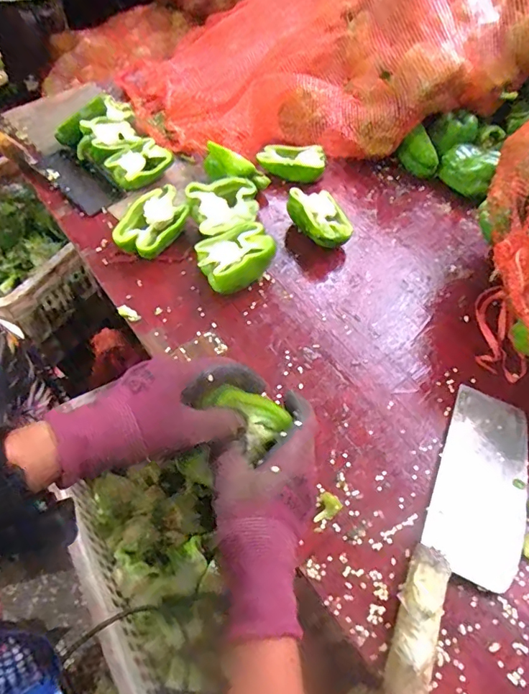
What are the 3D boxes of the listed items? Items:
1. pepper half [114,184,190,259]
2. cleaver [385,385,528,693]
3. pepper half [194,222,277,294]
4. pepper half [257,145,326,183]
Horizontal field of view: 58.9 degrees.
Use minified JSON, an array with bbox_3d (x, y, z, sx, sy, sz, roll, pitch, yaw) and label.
[{"bbox_3d":[-0.162,-0.177,0.681,0.083,0.038,0.127,30,61,20],"label":"pepper half"},{"bbox_3d":[0.199,0.173,0.445,0.093,0.030,0.326,23,58,15],"label":"cleaver"},{"bbox_3d":[-0.040,-0.119,0.627,0.101,0.051,0.089,-20,58,-13],"label":"pepper half"},{"bbox_3d":[0.046,-0.309,0.779,0.105,0.029,0.060,9,56,6],"label":"pepper half"}]

